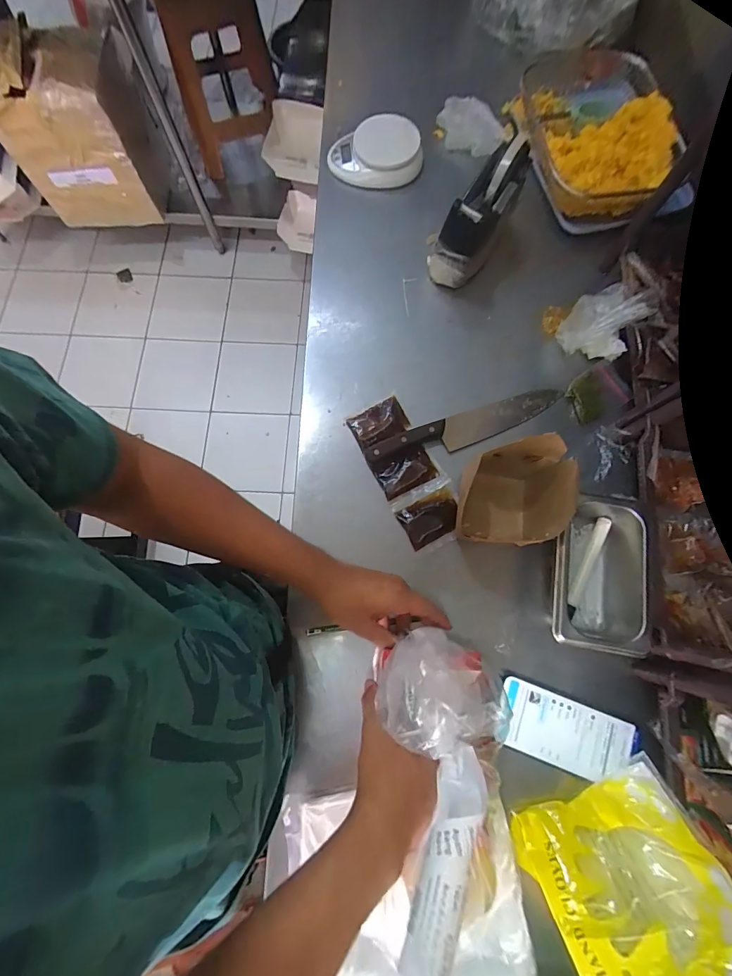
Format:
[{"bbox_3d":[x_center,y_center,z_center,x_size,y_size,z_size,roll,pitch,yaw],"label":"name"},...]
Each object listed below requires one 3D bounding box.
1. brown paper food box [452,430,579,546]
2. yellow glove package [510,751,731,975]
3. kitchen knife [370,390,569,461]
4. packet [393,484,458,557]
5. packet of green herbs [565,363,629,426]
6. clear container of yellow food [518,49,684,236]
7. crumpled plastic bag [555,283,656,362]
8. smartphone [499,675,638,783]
[{"bbox_3d":[0.179,0.008,0.473,0.123,0.088,0.111,7,76,2],"label":"brown paper food box"},{"bbox_3d":[0.241,0.365,0.368,0.160,0.143,0.033,-37,122,11],"label":"yellow glove package"},{"bbox_3d":[0.136,-0.082,0.530,0.274,0.018,0.044,-19,76,-5],"label":"kitchen knife"},{"bbox_3d":[0.087,0.043,0.510,0.077,0.005,0.065,-26,77,-7],"label":"packet"},{"bbox_3d":[0.318,-0.130,0.548,0.064,0.015,0.068,-32,74,27],"label":"packet of green herbs"},{"bbox_3d":[0.362,-0.535,0.619,0.181,0.075,0.278,-9,76,-2],"label":"clear container of yellow food"},{"bbox_3d":[0.321,-0.225,0.528,0.092,0.090,0.072,44,79,10],"label":"crumpled plastic bag"},{"bbox_3d":[0.229,0.277,0.445,0.152,0.012,0.071,19,76,5],"label":"smartphone"}]

